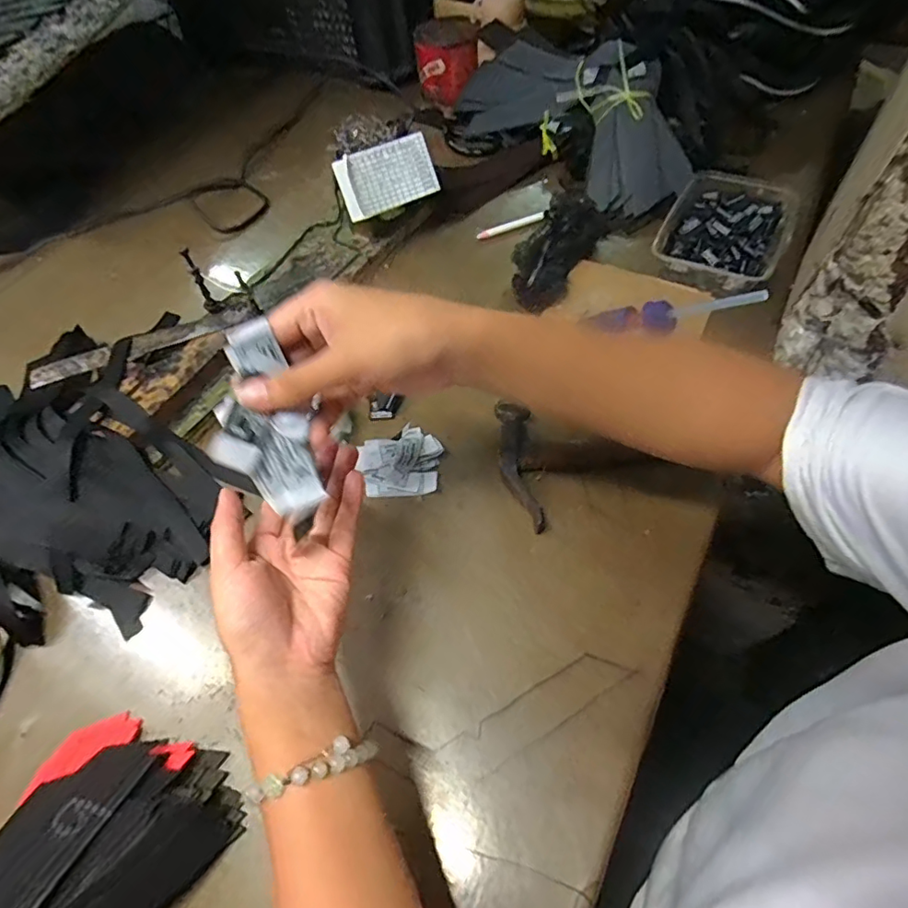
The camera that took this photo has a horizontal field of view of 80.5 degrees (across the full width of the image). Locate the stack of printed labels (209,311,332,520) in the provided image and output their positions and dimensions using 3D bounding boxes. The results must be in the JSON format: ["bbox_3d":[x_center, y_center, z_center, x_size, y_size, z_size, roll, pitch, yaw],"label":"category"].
[{"bbox_3d":[-0.101,-0.017,0.276,0.043,0.019,0.098,-15,93,-6],"label":"stack of printed labels"}]

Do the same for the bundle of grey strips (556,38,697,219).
[{"bbox_3d":[0.207,-0.393,0.656,0.117,0.056,0.230,-10,79,-3],"label":"bundle of grey strips"}]

